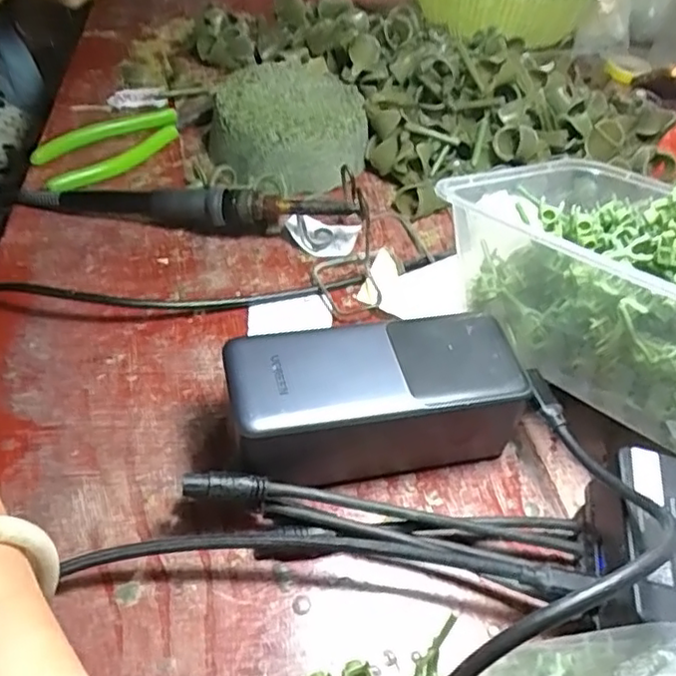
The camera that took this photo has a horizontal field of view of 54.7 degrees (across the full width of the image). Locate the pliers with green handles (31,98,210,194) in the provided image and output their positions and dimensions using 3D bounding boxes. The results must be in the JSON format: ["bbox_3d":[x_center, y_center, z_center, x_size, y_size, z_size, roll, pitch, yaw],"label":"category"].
[{"bbox_3d":[-0.146,-0.138,0.448,0.047,0.018,0.145,28,51,18],"label":"pliers with green handles"}]

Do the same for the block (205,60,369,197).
[{"bbox_3d":[-0.035,-0.146,0.446,0.106,0.049,0.111,-9,50,-14],"label":"block"}]

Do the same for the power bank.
[{"bbox_3d":[0.018,0.029,0.294,0.126,0.050,0.057,-8,49,-13],"label":"power bank"}]

